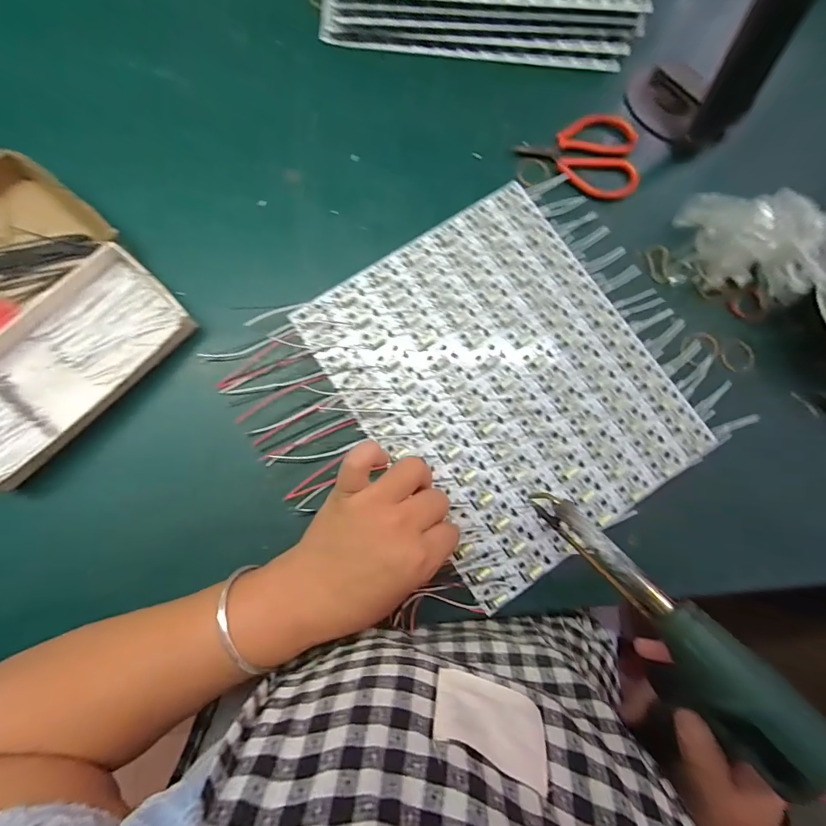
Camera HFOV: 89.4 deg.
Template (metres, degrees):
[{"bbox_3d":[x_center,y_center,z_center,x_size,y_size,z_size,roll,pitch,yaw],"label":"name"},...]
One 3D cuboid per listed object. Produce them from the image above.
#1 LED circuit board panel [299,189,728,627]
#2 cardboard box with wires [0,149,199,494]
[{"bbox_3d":[0.075,-0.026,0.348,0.230,0.016,0.281,-34,86,-6],"label":"LED circuit board panel"},{"bbox_3d":[-0.314,-0.077,0.327,0.209,0.026,0.194,42,81,3],"label":"cardboard box with wires"}]

